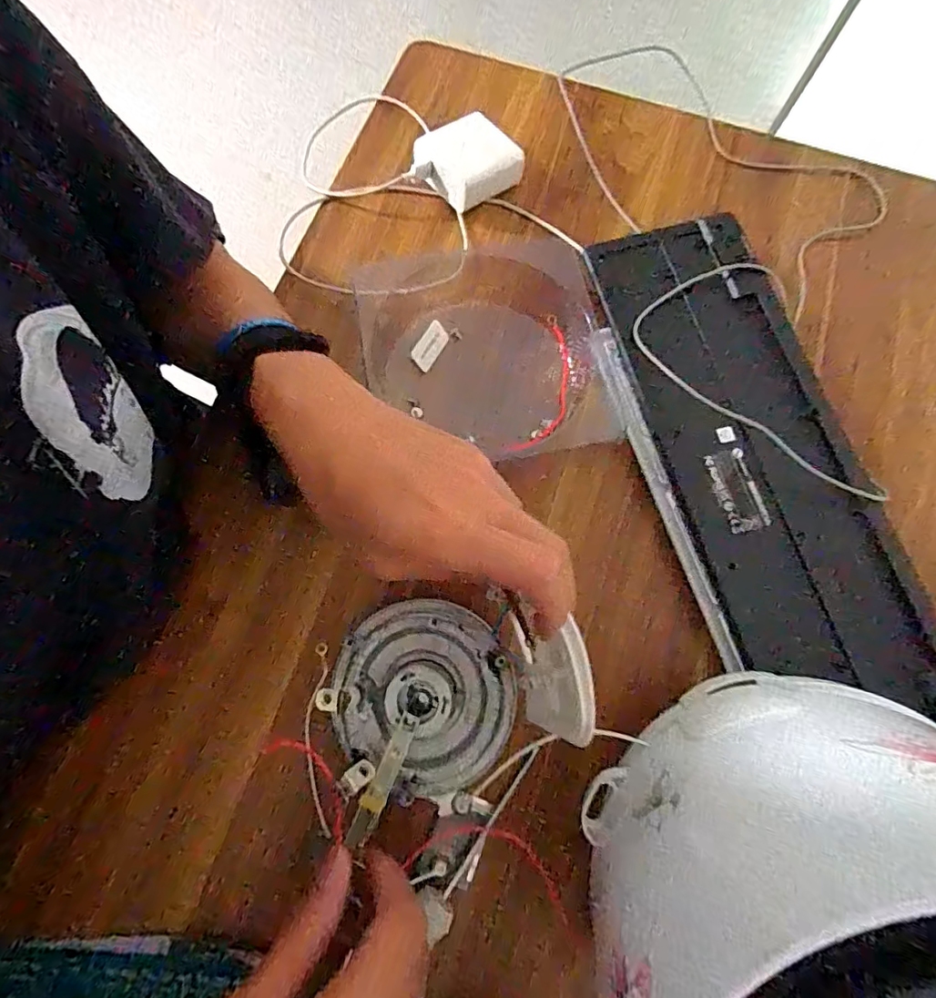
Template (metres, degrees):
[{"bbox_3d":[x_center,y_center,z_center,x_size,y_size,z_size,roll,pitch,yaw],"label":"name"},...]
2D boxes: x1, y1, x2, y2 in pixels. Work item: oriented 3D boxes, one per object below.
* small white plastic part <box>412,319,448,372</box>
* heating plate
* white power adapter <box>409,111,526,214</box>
[{"bbox_3d":[-0.028,-0.114,0.384,0.005,0.023,0.034,25,76,41],"label":"small white plastic part"},{"bbox_3d":[-0.027,0.116,0.307,0.108,0.027,0.103,1,74,-2],"label":"heating plate"},{"bbox_3d":[0.000,-0.275,0.422,0.084,0.034,0.059,-30,78,-10],"label":"white power adapter"}]

